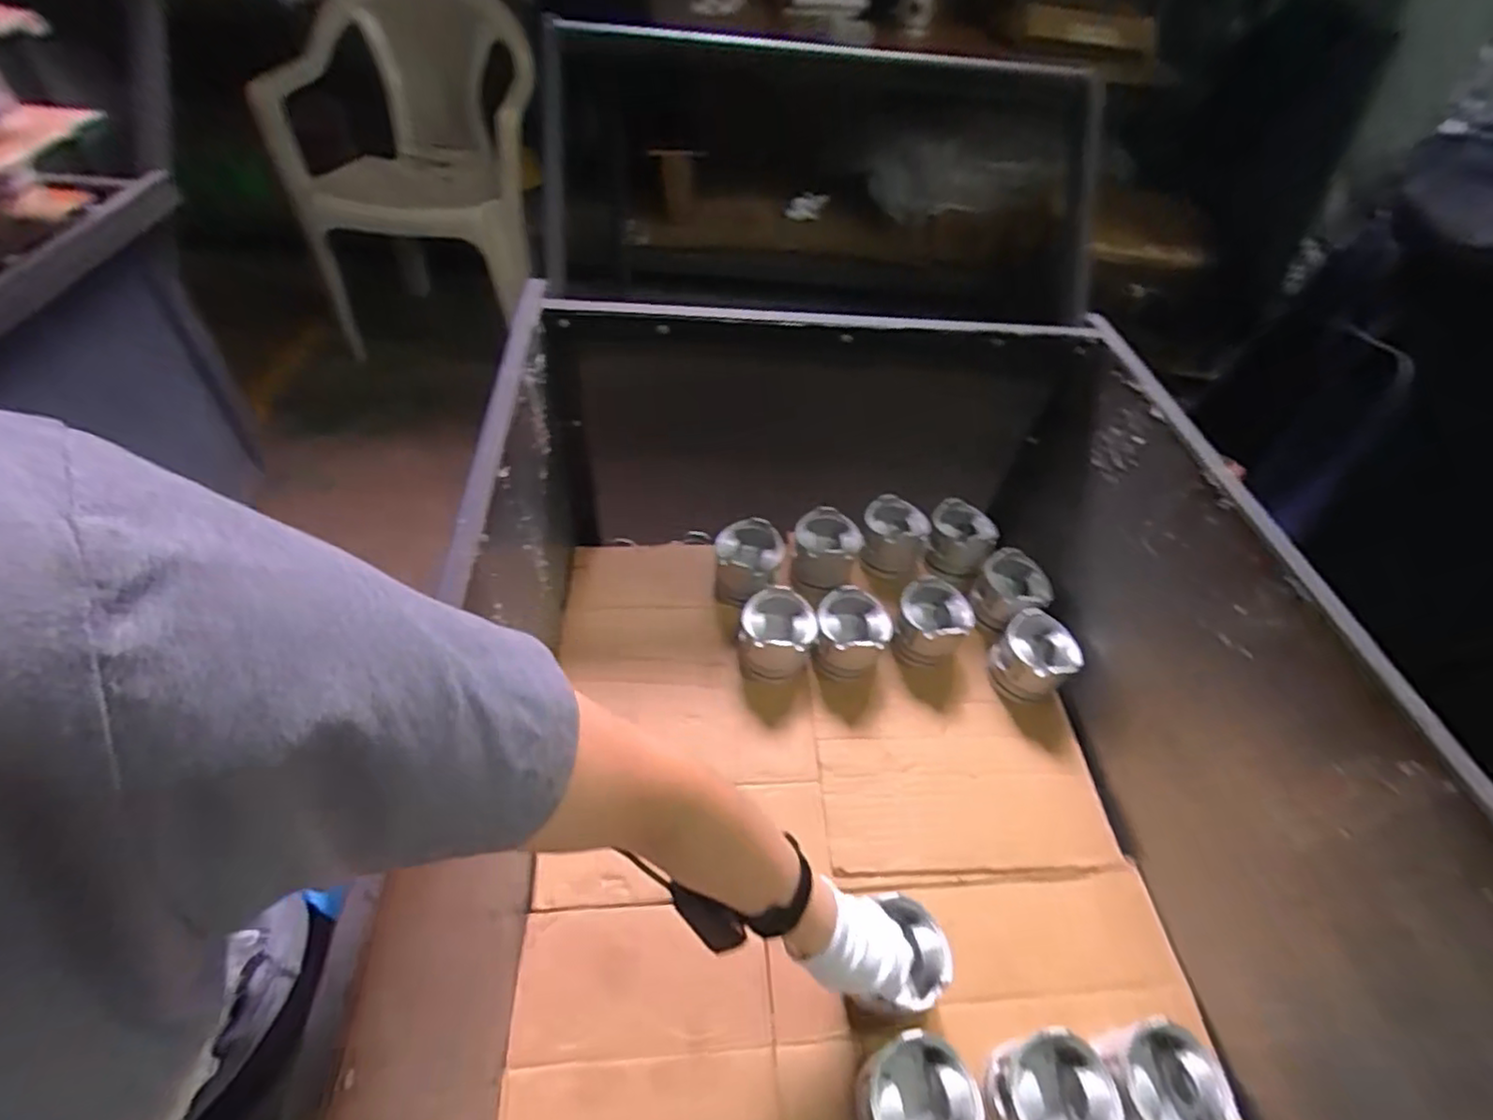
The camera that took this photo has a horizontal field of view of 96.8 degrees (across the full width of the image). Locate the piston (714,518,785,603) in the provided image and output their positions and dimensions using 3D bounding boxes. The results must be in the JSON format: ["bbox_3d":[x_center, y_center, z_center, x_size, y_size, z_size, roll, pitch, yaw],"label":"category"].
[{"bbox_3d":[0.002,0.008,0.955,0.095,0.078,0.106,9,51,2],"label":"piston"}]

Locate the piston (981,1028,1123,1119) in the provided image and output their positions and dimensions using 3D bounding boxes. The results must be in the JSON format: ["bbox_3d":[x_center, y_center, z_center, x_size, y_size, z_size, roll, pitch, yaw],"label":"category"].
[{"bbox_3d":[0.262,0.477,0.586,0.096,0.086,0.090,2,51,-3],"label":"piston"}]

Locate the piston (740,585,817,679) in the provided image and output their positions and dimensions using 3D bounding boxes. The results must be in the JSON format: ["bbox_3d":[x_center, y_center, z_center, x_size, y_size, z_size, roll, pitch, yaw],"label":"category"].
[{"bbox_3d":[0.038,0.101,0.879,0.097,0.081,0.102,0,51,-4],"label":"piston"}]

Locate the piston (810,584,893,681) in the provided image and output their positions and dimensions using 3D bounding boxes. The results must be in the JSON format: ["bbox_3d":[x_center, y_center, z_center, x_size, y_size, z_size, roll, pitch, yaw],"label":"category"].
[{"bbox_3d":[0.141,0.098,0.886,0.095,0.084,0.108,11,51,4],"label":"piston"}]

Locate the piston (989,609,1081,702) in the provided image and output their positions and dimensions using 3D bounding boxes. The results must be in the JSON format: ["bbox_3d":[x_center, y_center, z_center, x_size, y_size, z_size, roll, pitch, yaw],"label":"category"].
[{"bbox_3d":[0.381,0.132,0.884,0.095,0.076,0.091,38,58,23],"label":"piston"}]

